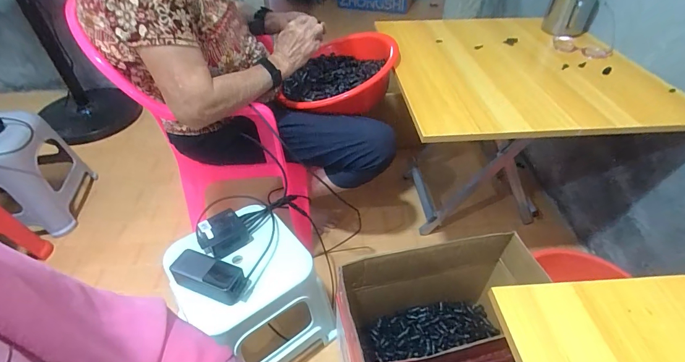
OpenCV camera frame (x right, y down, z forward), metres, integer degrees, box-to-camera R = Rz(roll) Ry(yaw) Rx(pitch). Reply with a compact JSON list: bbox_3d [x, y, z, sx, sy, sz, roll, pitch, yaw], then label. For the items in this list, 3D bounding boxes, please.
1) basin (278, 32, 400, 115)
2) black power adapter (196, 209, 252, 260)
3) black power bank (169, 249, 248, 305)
[{"bbox_3d":[-0.006,-0.274,0.946,0.312,0.114,0.334,-12,39,13],"label":"basin"},{"bbox_3d":[-0.245,0.111,0.739,0.096,0.041,0.085,-27,49,-28],"label":"black power adapter"},{"bbox_3d":[-0.246,0.177,0.664,0.137,0.040,0.061,15,44,14],"label":"black power bank"}]

